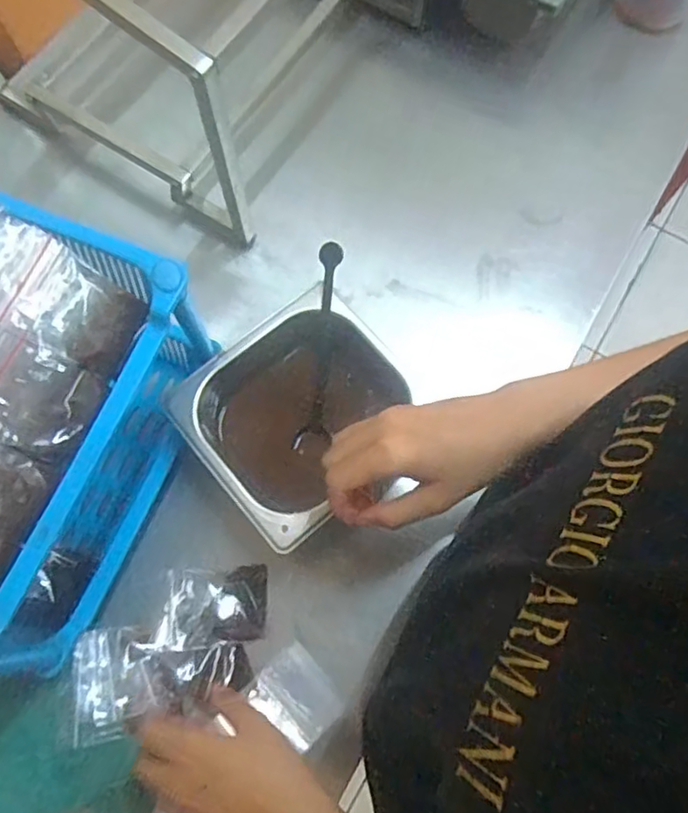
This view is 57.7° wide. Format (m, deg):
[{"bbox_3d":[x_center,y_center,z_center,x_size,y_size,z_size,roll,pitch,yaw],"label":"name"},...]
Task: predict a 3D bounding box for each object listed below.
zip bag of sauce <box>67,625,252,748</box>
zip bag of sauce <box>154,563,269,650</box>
[{"bbox_3d":[-0.152,0.225,0.522,0.139,0.017,0.084,-7,74,-4],"label":"zip bag of sauce"},{"bbox_3d":[-0.114,0.175,0.548,0.091,0.013,0.064,-4,74,-3],"label":"zip bag of sauce"}]

